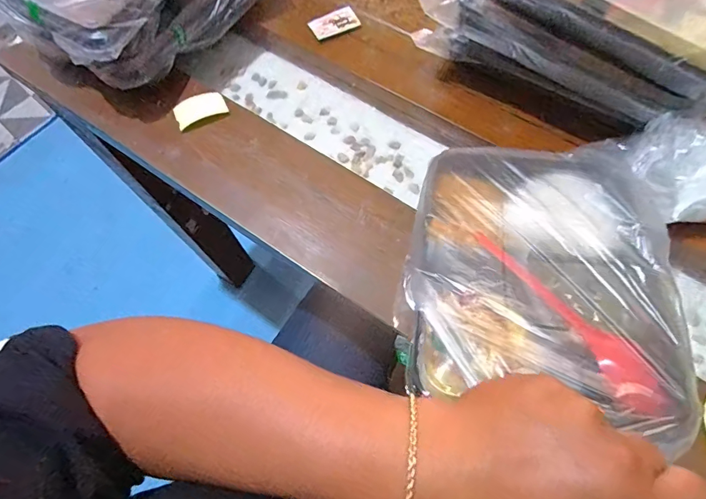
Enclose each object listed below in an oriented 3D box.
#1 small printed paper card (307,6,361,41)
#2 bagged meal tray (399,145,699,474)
[{"bbox_3d":[-0.021,-0.261,0.502,0.055,0.006,0.029,-28,70,-10],"label":"small printed paper card"},{"bbox_3d":[0.133,0.014,0.325,0.175,0.045,0.217,8,55,10],"label":"bagged meal tray"}]

